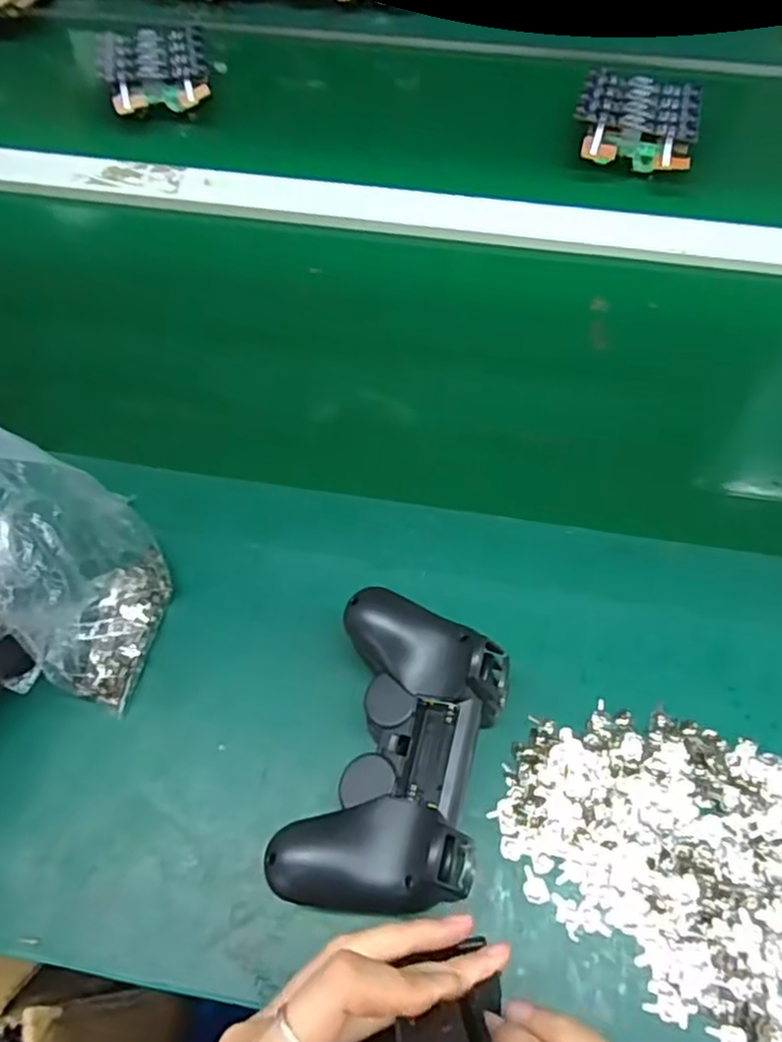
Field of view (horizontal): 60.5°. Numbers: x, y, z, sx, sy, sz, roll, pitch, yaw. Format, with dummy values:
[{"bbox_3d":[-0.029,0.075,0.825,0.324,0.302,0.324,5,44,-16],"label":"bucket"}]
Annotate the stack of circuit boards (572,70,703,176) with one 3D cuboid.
[{"bbox_3d":[0.253,-0.414,0.685,0.119,0.030,0.137,15,60,9],"label":"stack of circuit boards"}]

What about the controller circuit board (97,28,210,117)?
[{"bbox_3d":[-0.261,-0.501,0.745,0.109,0.028,0.145,-11,59,-6],"label":"controller circuit board"}]

